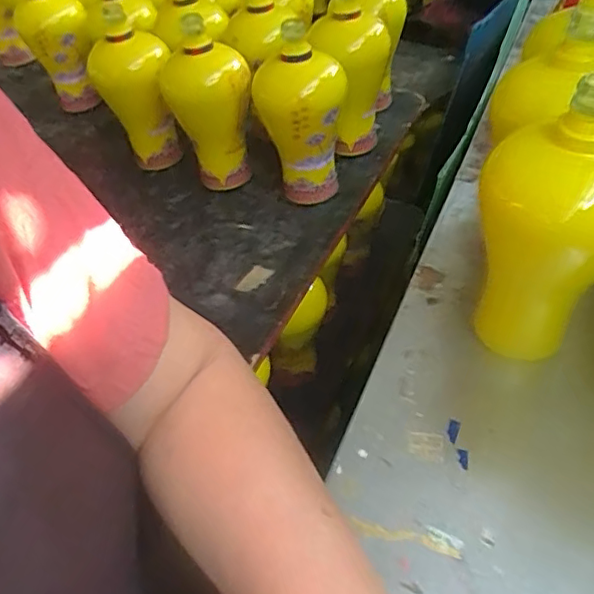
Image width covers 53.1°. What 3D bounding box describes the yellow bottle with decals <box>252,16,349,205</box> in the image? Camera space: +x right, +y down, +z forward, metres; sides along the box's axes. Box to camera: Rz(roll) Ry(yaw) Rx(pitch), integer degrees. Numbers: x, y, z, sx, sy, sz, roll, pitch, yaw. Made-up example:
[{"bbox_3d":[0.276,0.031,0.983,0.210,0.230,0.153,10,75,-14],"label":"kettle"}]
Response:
[{"bbox_3d":[0.005,-0.214,0.703,0.102,0.200,0.121,-7,44,2],"label":"yellow bottle with decals"}]

